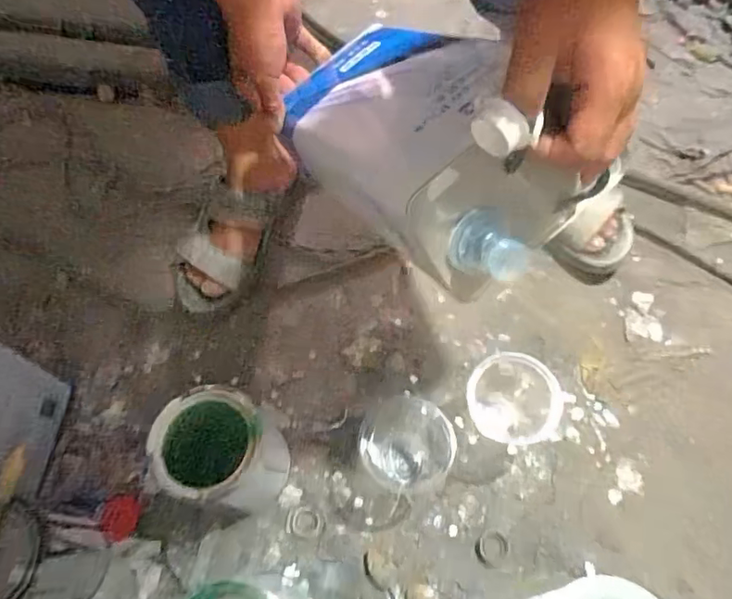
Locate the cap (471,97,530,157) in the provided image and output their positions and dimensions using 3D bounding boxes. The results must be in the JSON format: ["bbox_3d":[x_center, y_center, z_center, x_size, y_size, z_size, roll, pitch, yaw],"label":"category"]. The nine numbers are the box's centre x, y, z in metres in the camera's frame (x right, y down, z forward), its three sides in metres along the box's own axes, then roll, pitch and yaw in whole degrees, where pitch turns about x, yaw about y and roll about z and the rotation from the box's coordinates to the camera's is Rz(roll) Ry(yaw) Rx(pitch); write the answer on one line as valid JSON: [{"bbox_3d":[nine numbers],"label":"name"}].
[{"bbox_3d":[0.076,-0.100,0.324,0.014,0.028,0.034,-38,70,-15],"label":"cap"}]

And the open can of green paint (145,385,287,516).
[{"bbox_3d":[-0.145,0.156,0.572,0.110,0.128,0.106,13,66,8],"label":"open can of green paint"}]

